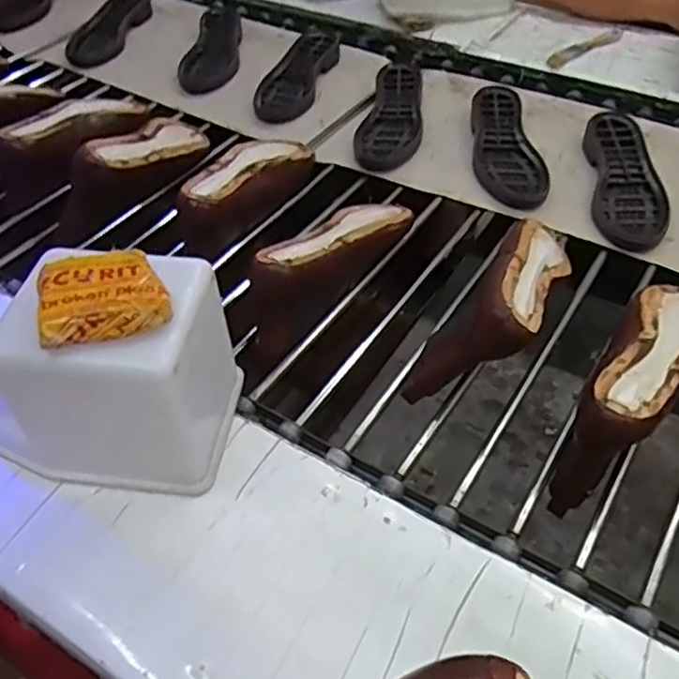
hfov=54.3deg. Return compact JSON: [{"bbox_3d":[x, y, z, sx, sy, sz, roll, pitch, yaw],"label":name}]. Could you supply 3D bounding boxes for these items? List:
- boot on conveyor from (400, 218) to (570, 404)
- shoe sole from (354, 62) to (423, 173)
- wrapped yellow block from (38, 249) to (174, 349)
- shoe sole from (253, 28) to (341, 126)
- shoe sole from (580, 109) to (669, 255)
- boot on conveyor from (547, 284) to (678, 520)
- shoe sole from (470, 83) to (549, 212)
[{"bbox_3d":[0.172,-0.040,0.715,0.107,0.123,0.255,21,54,20],"label":"boot on conveyor"},{"bbox_3d":[0.087,-0.362,1.060,0.095,0.022,0.280,6,50,9],"label":"shoe sole"},{"bbox_3d":[-0.178,-0.037,0.496,0.089,0.016,0.088,-15,50,-12],"label":"wrapped yellow block"},{"bbox_3d":[-0.071,-0.477,1.167,0.096,0.029,0.294,11,51,13],"label":"shoe sole"},{"bbox_3d":[0.399,-0.228,0.923,0.090,0.028,0.274,5,50,8],"label":"shoe sole"},{"bbox_3d":[0.309,0.043,0.674,0.080,0.135,0.280,27,56,24],"label":"boot on conveyor"},{"bbox_3d":[0.242,-0.293,0.985,0.089,0.027,0.269,-4,49,1],"label":"shoe sole"}]

